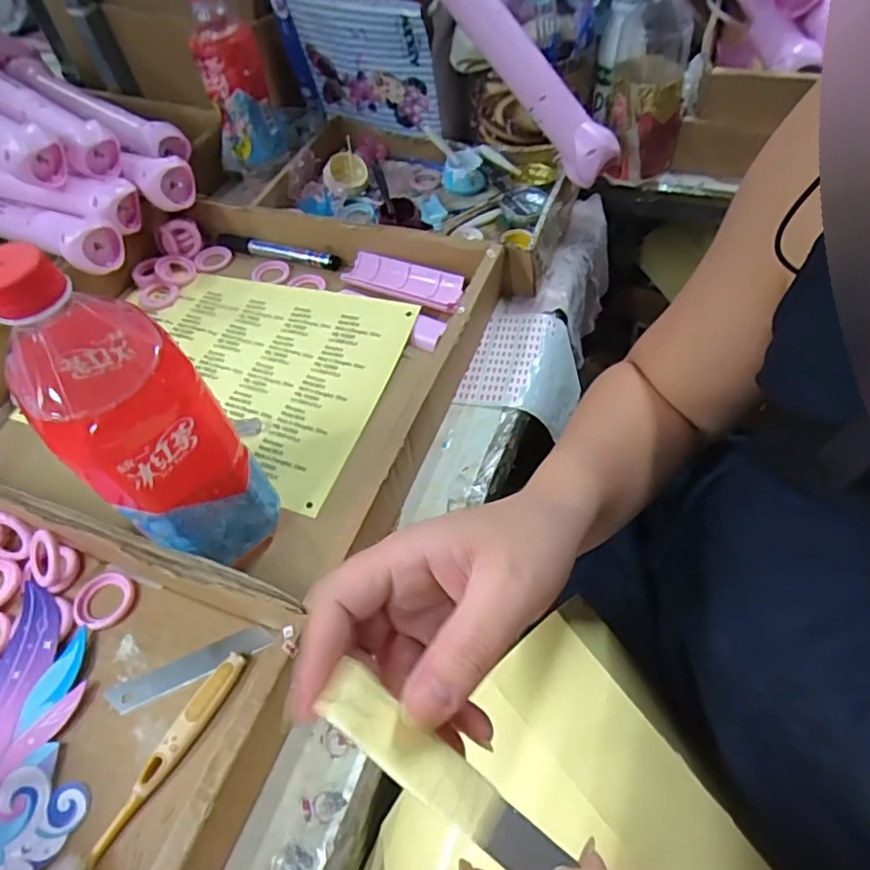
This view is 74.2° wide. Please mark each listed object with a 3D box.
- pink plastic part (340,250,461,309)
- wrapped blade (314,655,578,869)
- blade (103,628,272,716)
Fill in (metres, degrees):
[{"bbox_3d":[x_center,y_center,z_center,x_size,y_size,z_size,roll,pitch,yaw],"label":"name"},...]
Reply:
[{"bbox_3d":[-0.028,-0.141,0.525,0.112,0.016,0.034,19,57,16],"label":"pink plastic part"},{"bbox_3d":[0.001,0.112,0.190,0.093,0.009,0.019,37,64,9],"label":"wrapped blade"},{"bbox_3d":[-0.146,0.140,0.347,0.099,0.005,0.019,-22,53,-6],"label":"blade"}]

